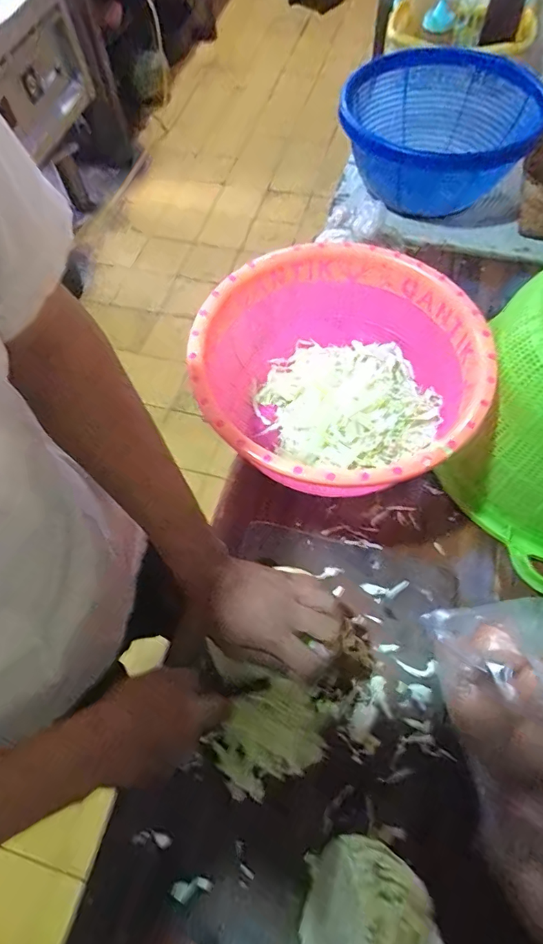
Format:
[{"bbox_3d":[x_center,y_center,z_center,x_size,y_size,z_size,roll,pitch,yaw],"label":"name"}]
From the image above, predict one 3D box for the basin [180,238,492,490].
[{"bbox_3d":[0.077,-0.100,0.558,0.301,0.152,0.302,-1,63,3],"label":"basin"}]

